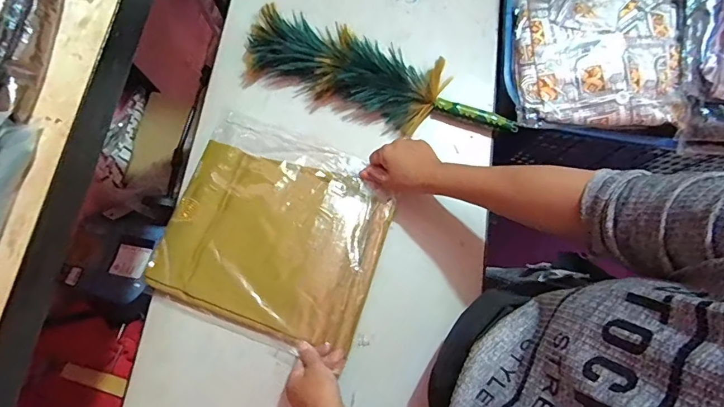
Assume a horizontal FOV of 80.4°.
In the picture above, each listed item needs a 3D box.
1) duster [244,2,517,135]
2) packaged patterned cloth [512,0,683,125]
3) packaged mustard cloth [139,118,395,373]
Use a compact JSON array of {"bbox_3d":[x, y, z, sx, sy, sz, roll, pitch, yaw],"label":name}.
[{"bbox_3d":[0.022,-0.189,0.635,0.399,0.058,0.124,20,76,8],"label":"duster"},{"bbox_3d":[0.343,-0.261,0.647,0.220,0.059,0.299,3,74,3],"label":"packaged patterned cloth"},{"bbox_3d":[-0.116,0.034,0.594,0.287,0.026,0.279,18,75,7],"label":"packaged mustard cloth"}]

